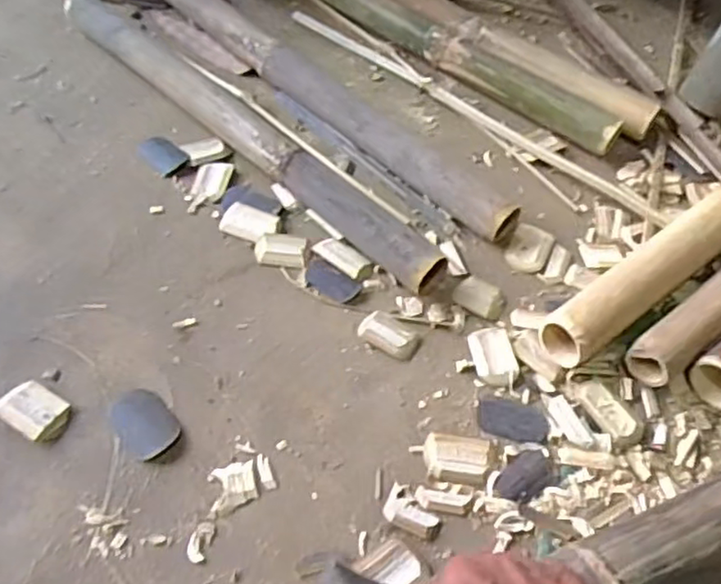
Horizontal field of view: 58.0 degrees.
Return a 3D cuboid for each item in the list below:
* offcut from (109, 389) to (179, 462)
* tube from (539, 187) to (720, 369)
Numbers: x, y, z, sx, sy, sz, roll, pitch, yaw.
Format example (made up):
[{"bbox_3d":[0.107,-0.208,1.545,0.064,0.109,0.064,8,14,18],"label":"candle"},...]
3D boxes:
[{"bbox_3d":[-0.199,0.120,0.598,0.048,0.013,0.073,-33,64,-24],"label":"offcut"},{"bbox_3d":[0.446,-0.109,0.744,0.642,0.066,0.053,-33,64,-21],"label":"tube"}]

